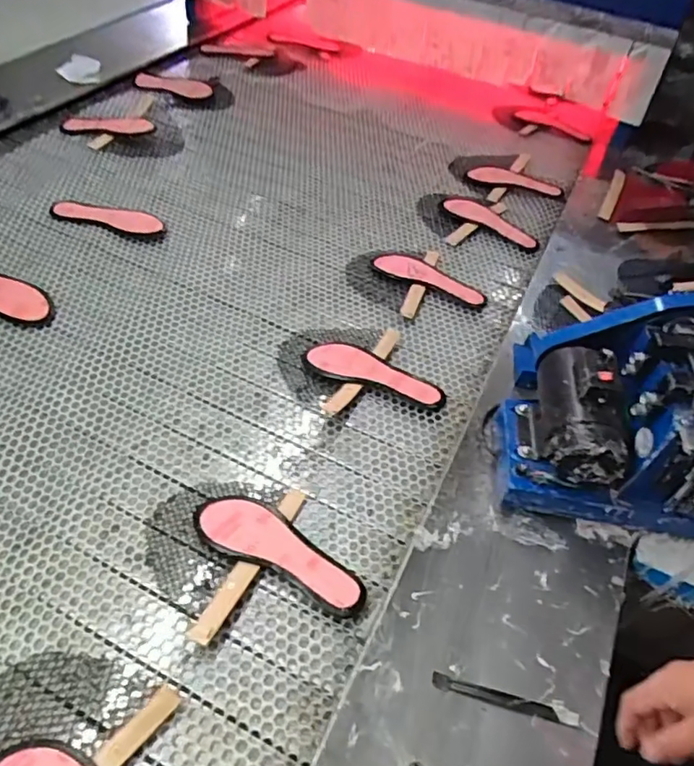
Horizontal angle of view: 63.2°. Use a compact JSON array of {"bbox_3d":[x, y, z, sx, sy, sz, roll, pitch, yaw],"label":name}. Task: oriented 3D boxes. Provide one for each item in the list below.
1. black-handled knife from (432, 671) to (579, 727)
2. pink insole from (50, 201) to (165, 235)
[{"bbox_3d":[0.166,0.331,0.591,0.151,0.005,0.019,12,49,4],"label":"black-handled knife"},{"bbox_3d":[-0.470,-0.330,1.114,0.229,0.012,0.066,15,49,6],"label":"pink insole"}]

